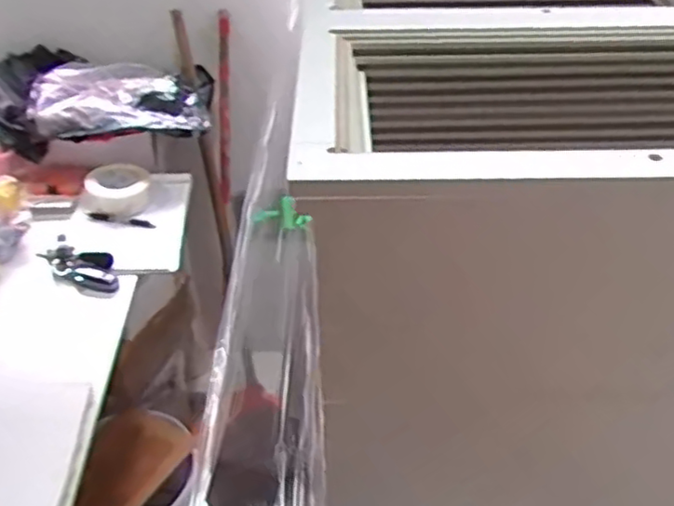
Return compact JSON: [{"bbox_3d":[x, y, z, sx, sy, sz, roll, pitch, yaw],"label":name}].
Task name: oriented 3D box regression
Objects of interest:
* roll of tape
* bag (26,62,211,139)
[{"bbox_3d":[-0.450,-0.136,1.404,0.130,0.051,0.148,-3,38,-2],"label":"roll of tape"},{"bbox_3d":[-0.464,-0.324,1.426,0.366,0.112,0.149,-6,39,-6],"label":"bag"}]

